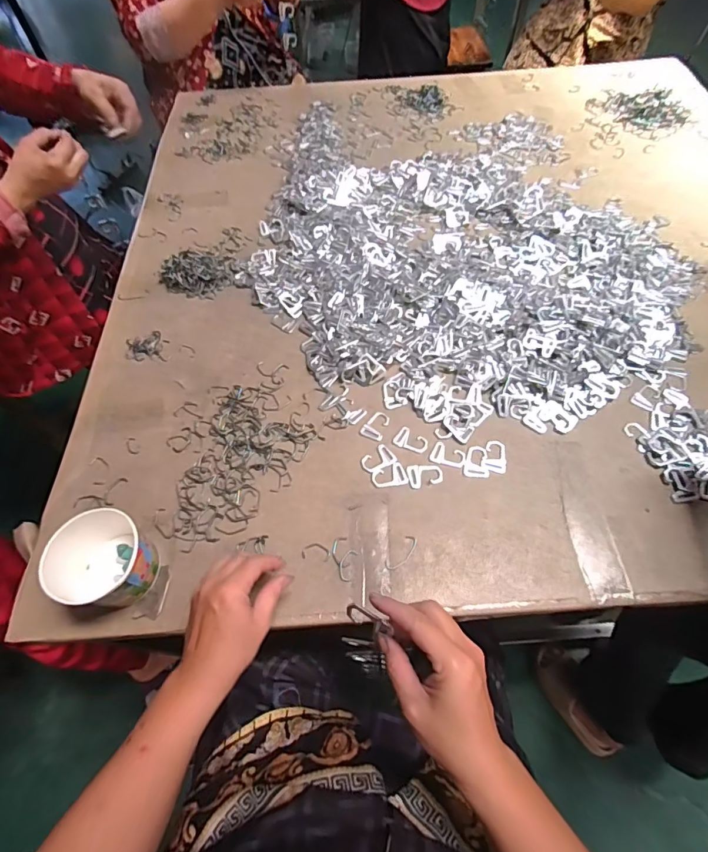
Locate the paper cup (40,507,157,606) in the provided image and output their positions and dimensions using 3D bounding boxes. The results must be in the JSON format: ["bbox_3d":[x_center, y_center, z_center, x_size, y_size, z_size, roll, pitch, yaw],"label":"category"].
[{"bbox_3d":[-0.262,0.146,0.465,0.090,0.074,0.084,-2,59,3],"label":"paper cup"}]

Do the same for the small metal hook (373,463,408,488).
[{"bbox_3d":[0.043,0.061,0.537,0.042,0.004,0.028,-14,59,-4],"label":"small metal hook"}]

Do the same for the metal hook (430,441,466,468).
[{"bbox_3d":[0.117,0.038,0.547,0.040,0.004,0.028,22,63,16],"label":"metal hook"}]

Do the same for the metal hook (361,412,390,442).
[{"bbox_3d":[0.030,-0.001,0.574,0.030,0.004,0.040,24,64,18],"label":"metal hook"}]

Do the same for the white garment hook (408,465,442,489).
[{"bbox_3d":[0.086,0.059,0.536,0.041,0.004,0.030,-12,59,-3],"label":"white garment hook"}]

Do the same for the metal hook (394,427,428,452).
[{"bbox_3d":[0.073,0.019,0.559,0.041,0.004,0.027,28,65,19],"label":"metal hook"}]

